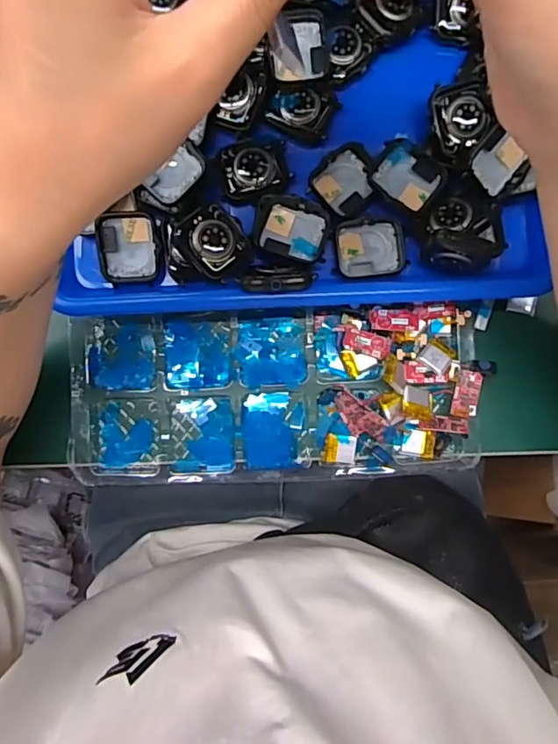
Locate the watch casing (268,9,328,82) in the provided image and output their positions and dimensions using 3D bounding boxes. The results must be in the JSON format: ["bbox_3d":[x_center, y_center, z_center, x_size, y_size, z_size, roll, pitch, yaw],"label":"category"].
[{"bbox_3d":[0.012,-0.201,0.318,0.035,0.009,0.041,-5,88,0],"label":"watch casing"}]

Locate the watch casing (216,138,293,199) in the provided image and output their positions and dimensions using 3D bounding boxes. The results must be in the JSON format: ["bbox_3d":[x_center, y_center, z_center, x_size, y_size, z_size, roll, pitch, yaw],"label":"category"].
[{"bbox_3d":[-0.016,-0.128,0.322,0.043,0.005,0.034,-16,88,-1],"label":"watch casing"}]

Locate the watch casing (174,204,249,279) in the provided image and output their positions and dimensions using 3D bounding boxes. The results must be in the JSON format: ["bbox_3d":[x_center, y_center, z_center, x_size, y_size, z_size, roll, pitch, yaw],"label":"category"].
[{"bbox_3d":[-0.040,-0.078,0.311,0.036,0.012,0.042,-43,103,-6],"label":"watch casing"}]

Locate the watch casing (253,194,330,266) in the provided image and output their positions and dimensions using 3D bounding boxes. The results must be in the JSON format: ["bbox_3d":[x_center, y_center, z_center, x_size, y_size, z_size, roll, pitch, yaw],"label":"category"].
[{"bbox_3d":[0.007,-0.087,0.320,0.046,0.013,0.037,15,88,0],"label":"watch casing"}]

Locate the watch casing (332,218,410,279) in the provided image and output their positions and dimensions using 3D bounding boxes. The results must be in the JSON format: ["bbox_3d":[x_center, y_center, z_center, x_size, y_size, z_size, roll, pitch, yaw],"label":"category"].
[{"bbox_3d":[0.057,-0.078,0.326,0.043,0.009,0.035,-6,88,0],"label":"watch casing"}]

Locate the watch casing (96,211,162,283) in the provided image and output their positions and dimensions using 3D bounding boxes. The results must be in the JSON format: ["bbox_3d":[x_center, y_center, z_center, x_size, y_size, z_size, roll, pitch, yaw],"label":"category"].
[{"bbox_3d":[-0.093,-0.078,0.323,0.037,0.008,0.042,-3,101,-5],"label":"watch casing"}]

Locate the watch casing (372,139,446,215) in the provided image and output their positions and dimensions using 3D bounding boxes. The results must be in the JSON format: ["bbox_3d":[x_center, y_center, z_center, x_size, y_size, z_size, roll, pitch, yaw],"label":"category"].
[{"bbox_3d":[0.080,-0.120,0.321,0.040,0.009,0.034,36,88,1],"label":"watch casing"}]

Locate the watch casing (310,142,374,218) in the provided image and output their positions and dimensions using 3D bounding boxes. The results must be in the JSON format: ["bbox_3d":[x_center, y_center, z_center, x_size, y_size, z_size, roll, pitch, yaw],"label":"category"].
[{"bbox_3d":[0.042,-0.120,0.324,0.039,0.011,0.036,-40,88,-2],"label":"watch casing"}]

